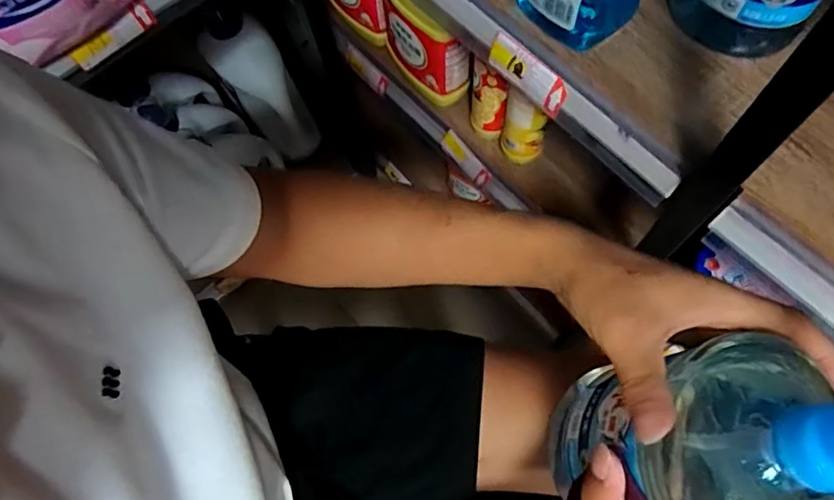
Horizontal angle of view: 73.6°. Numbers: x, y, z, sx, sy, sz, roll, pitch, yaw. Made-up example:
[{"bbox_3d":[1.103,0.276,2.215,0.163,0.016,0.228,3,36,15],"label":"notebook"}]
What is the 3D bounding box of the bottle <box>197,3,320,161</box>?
[{"bbox_3d":[-0.306,-0.326,1.080,0.113,0.283,0.082,-41,41,-13],"label":"bottle"}]

